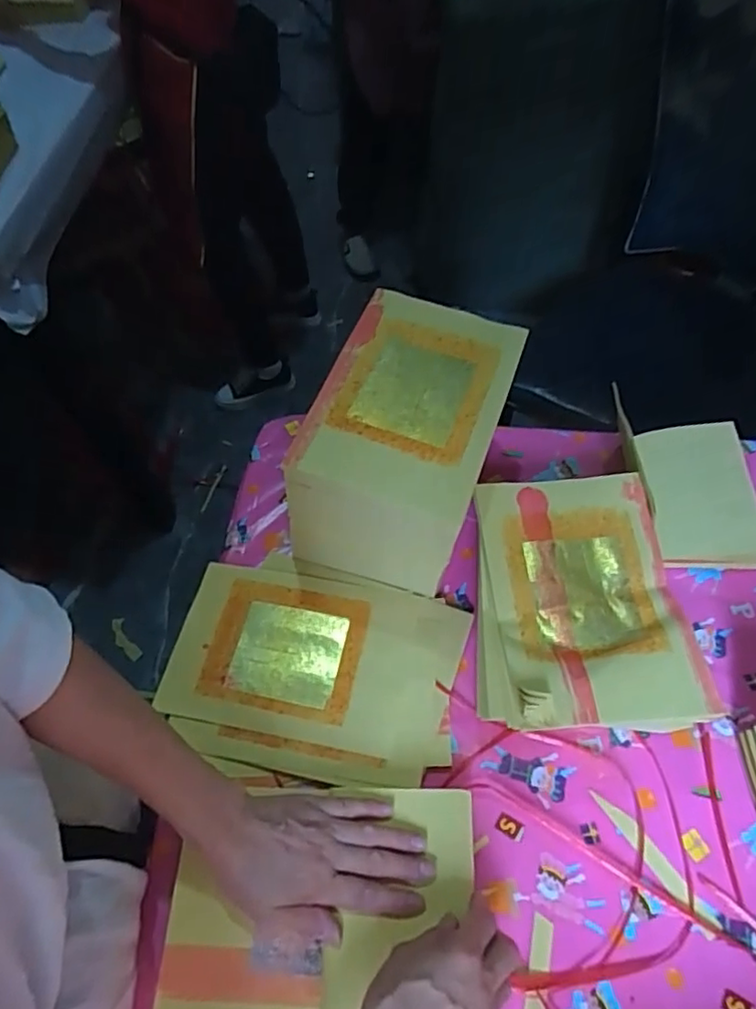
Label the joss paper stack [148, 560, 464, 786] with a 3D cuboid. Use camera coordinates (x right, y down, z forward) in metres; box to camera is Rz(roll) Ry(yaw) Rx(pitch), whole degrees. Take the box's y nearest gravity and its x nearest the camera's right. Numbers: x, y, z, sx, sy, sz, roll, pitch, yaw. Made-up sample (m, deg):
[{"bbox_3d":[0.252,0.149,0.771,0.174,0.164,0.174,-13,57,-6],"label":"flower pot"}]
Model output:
[{"bbox_3d":[-0.063,0.157,0.601,0.272,0.014,0.194,10,60,9],"label":"joss paper stack"}]

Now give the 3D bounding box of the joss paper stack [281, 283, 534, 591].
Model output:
[{"bbox_3d":[0.029,-0.055,0.625,0.166,0.174,0.232,17,62,13],"label":"joss paper stack"}]

